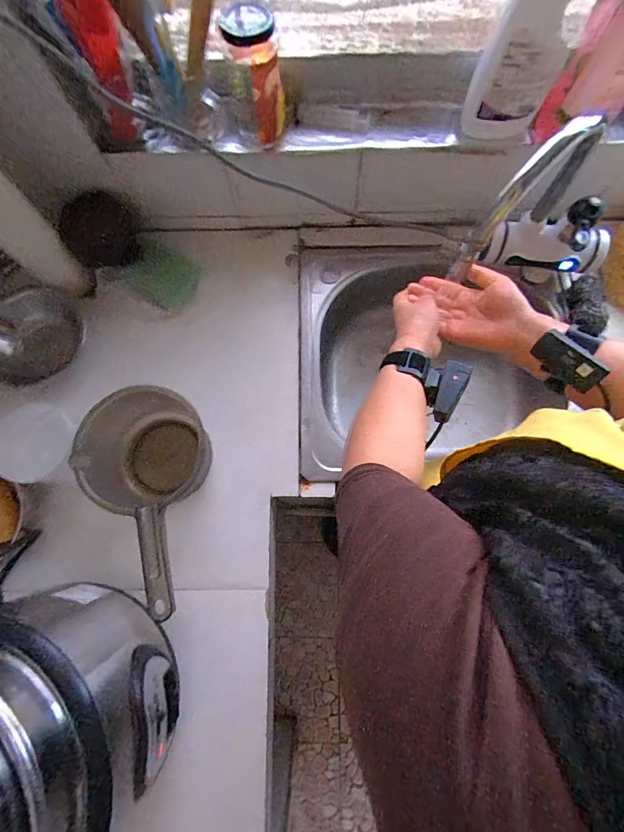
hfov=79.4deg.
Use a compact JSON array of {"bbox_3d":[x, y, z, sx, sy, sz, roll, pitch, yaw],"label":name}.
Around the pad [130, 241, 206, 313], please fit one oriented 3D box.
[{"bbox_3d":[-0.246,-0.234,0.636,0.096,0.005,0.090,24,101,-16],"label":"pad"}]

